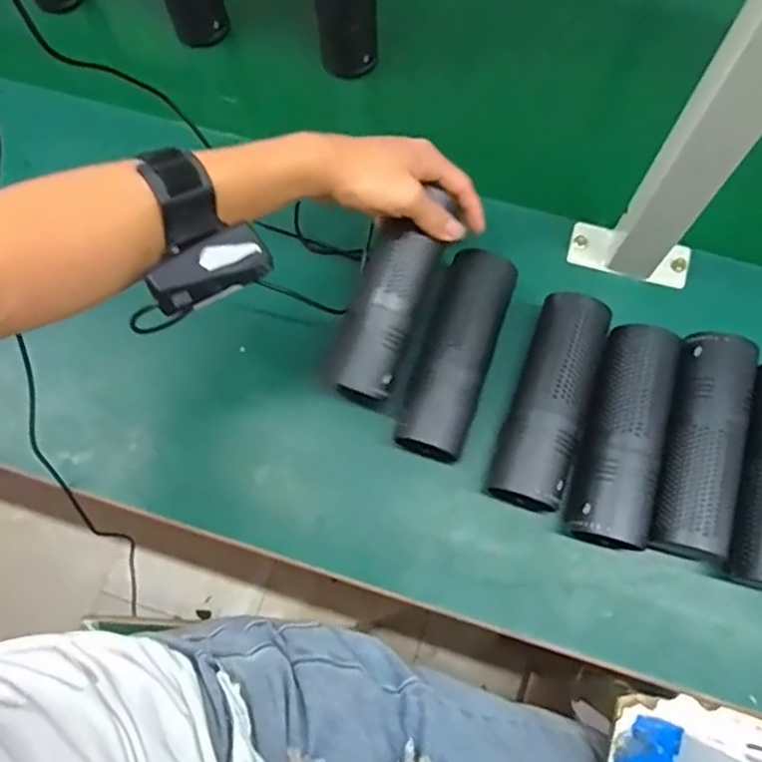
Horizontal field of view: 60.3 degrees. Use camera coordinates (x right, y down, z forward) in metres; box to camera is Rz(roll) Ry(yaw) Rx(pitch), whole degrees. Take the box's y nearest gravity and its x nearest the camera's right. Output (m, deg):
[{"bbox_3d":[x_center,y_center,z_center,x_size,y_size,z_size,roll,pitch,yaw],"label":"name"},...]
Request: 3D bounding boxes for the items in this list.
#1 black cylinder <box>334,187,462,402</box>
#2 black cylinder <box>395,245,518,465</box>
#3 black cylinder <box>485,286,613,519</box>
[{"bbox_3d":[0.008,-0.066,0.505,0.050,0.042,0.163,20,84,6],"label":"black cylinder"},{"bbox_3d":[0.061,-0.024,0.519,0.052,0.050,0.175,19,76,7],"label":"black cylinder"},{"bbox_3d":[0.128,0.015,0.504,0.057,0.047,0.168,18,76,7],"label":"black cylinder"}]

